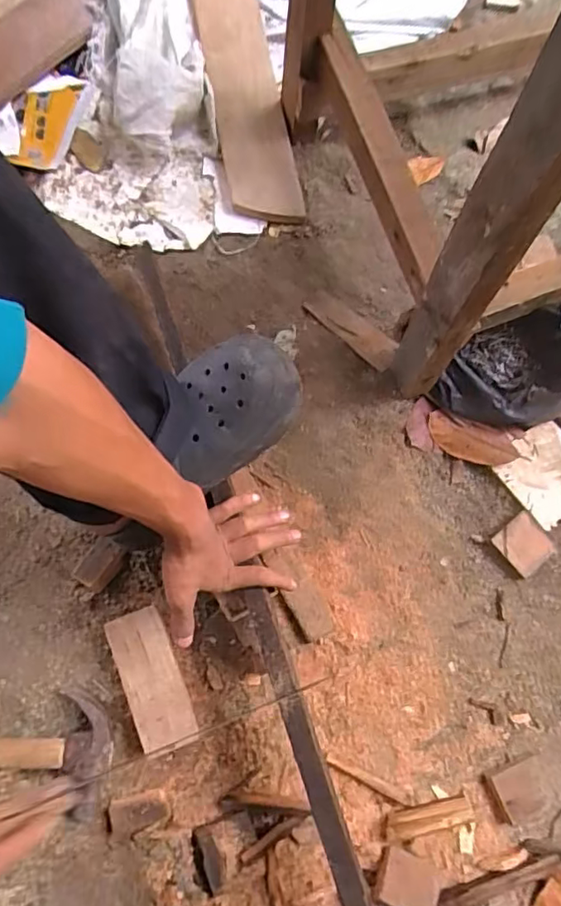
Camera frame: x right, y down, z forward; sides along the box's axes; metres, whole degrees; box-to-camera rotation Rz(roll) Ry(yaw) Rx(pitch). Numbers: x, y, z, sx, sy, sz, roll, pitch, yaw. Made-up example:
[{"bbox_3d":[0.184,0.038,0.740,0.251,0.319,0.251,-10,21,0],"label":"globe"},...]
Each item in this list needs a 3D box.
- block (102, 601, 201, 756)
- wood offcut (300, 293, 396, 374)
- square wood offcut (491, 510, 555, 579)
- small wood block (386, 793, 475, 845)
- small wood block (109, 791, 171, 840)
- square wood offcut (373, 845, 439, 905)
[{"bbox_3d":[-0.139,0.249,0.626,0.063,0.037,0.145,-22,74,-9],"label":"block"},{"bbox_3d":[0.100,-0.172,0.785,0.143,0.010,0.047,42,76,10],"label":"wood offcut"},{"bbox_3d":[0.302,0.114,0.706,0.065,0.014,0.063,-37,77,-12],"label":"square wood offcut"},{"bbox_3d":[0.155,0.383,0.599,0.091,0.022,0.025,-12,73,-6],"label":"small wood block"},{"bbox_3d":[-0.148,0.381,0.597,0.062,0.015,0.034,-13,73,-6],"label":"small wood block"},{"bbox_3d":[0.127,0.430,0.566,0.061,0.016,0.049,26,45,7],"label":"square wood offcut"}]

